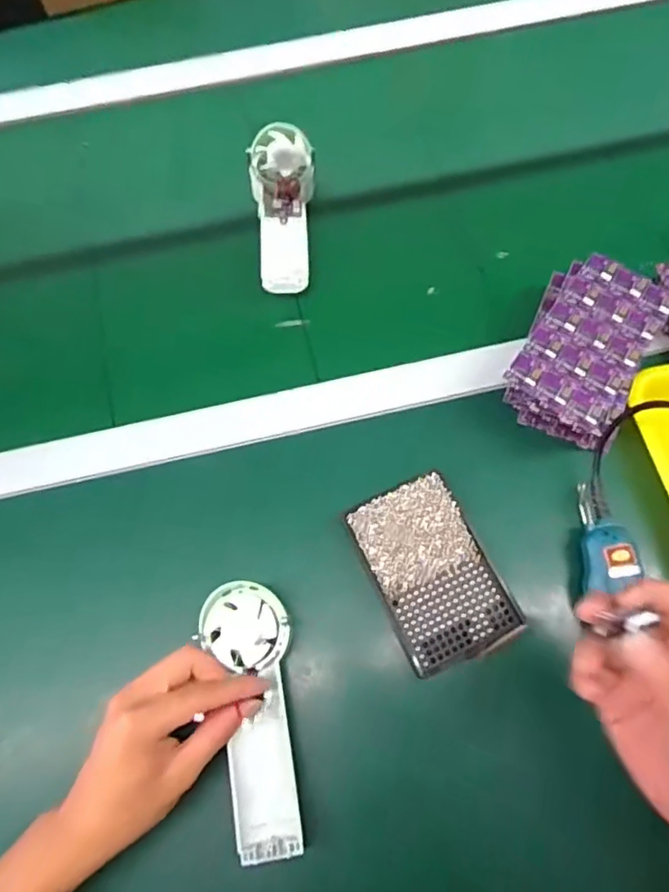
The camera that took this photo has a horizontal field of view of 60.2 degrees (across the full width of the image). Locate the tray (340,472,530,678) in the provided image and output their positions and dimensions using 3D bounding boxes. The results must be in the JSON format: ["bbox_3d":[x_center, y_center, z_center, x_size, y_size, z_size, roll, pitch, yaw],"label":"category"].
[{"bbox_3d":[0.075,0.101,0.458,0.086,0.043,0.135,-24,71,-7],"label":"tray"}]

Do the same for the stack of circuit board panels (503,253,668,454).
[{"bbox_3d":[0.208,-0.076,0.483,0.099,0.068,0.148,26,73,11],"label":"stack of circuit board panels"}]

